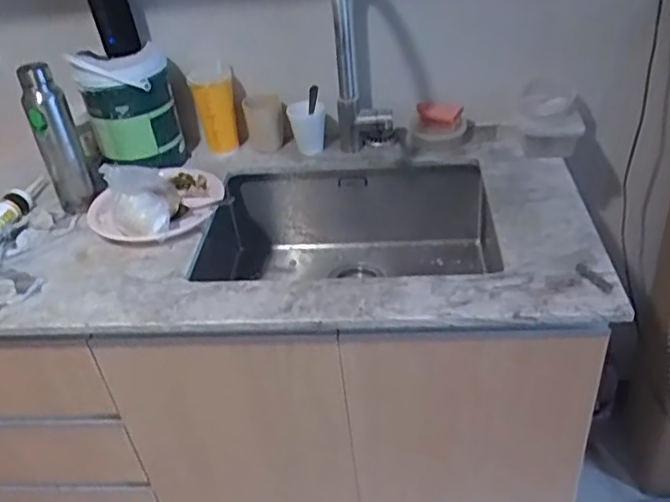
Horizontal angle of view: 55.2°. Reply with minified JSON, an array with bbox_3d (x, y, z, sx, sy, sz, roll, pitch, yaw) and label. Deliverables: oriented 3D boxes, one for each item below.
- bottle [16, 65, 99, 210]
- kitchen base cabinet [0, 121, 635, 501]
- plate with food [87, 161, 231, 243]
[{"bbox_3d":[-0.480,-0.192,1.120,0.071,0.260,0.063,-22,38,-22],"label":"bottle"},{"bbox_3d":[-0.349,0.293,1.339,1.617,0.797,0.508,-3,35,3],"label":"kitchen base cabinet"},{"bbox_3d":[-0.310,-0.104,1.104,0.235,0.107,0.183,-18,37,-17],"label":"plate with food"}]

